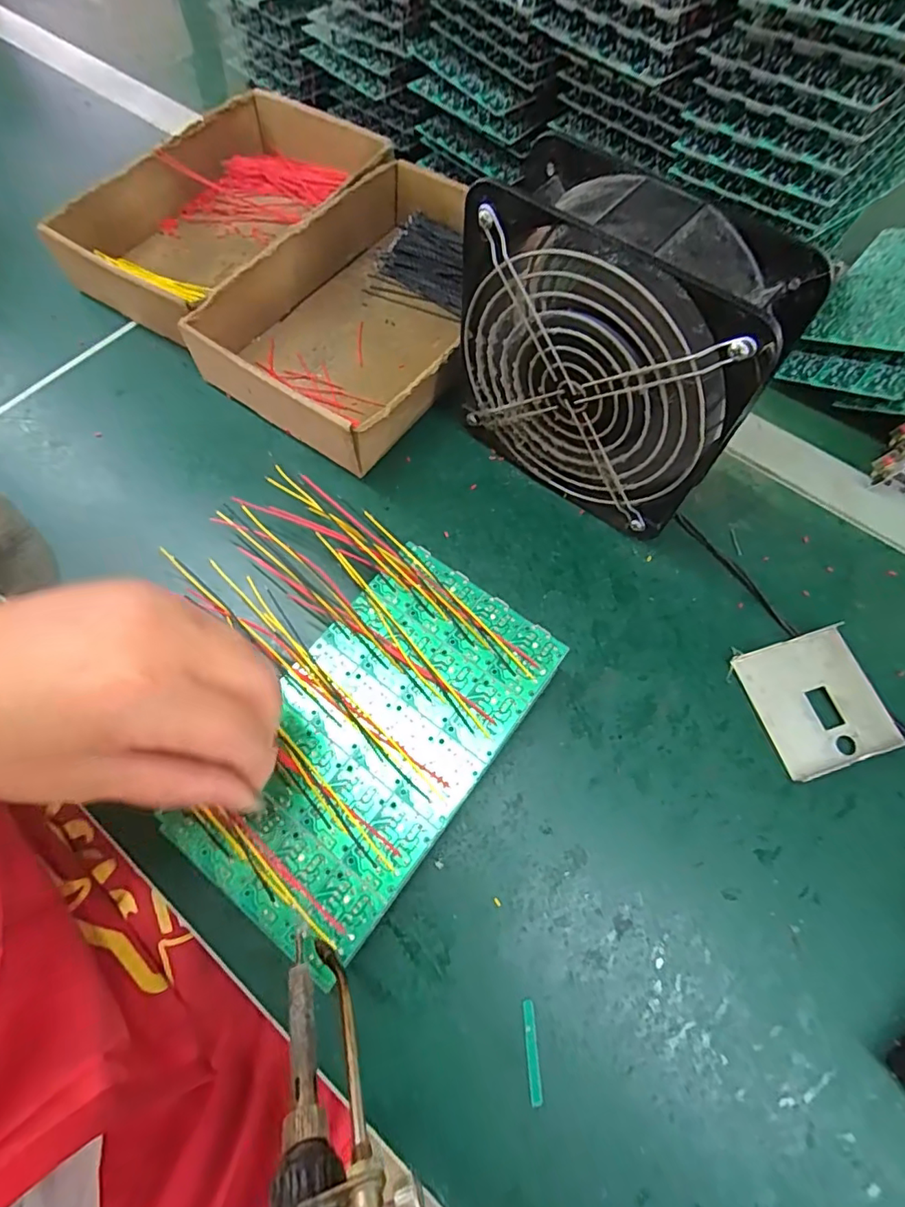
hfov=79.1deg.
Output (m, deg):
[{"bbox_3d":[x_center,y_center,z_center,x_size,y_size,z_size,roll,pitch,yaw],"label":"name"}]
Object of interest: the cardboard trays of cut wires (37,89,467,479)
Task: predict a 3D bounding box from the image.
[{"bbox_3d":[-0.107,-0.253,0.401,0.314,0.046,0.234,37,71,14],"label":"cardboard trays of cut wires"}]

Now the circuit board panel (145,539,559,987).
[{"bbox_3d":[-0.036,0.058,0.257,0.101,0.006,0.176,35,70,14],"label":"circuit board panel"}]

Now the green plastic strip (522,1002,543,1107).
[{"bbox_3d":[0.034,0.189,0.230,0.005,0.004,0.035,-3,66,-2],"label":"green plastic strip"}]

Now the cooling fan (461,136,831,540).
[{"bbox_3d":[0.076,-0.126,0.292,0.154,0.151,0.061,36,70,14],"label":"cooling fan"}]

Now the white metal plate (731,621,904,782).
[{"bbox_3d":[0.195,0.052,0.292,0.065,0.009,0.068,-16,67,-8],"label":"white metal plate"}]

